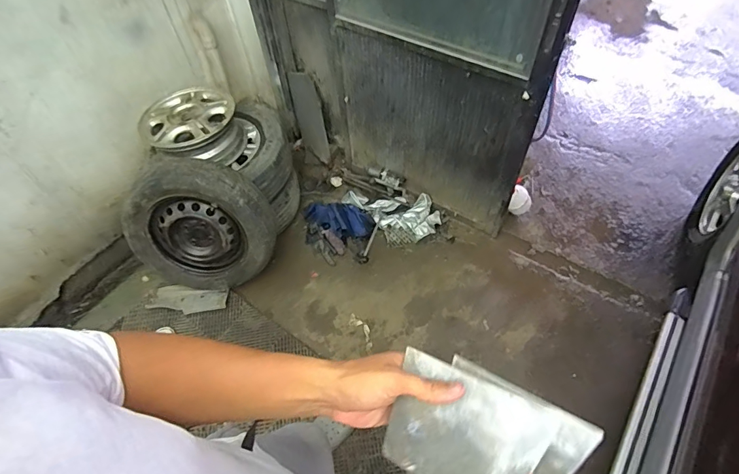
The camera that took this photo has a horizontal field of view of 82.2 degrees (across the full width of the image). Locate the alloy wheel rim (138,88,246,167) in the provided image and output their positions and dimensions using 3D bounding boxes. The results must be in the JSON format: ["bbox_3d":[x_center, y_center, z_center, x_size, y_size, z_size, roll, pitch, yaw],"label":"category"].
[{"bbox_3d":[-0.711,-0.437,1.729,0.371,0.159,0.350,-1,56,2],"label":"alloy wheel rim"}]

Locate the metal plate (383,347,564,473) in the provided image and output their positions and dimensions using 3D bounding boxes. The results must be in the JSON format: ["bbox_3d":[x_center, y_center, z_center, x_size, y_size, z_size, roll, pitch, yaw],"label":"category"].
[{"bbox_3d":[0.085,0.180,0.385,0.137,0.005,0.101,20,77,19],"label":"metal plate"}]

